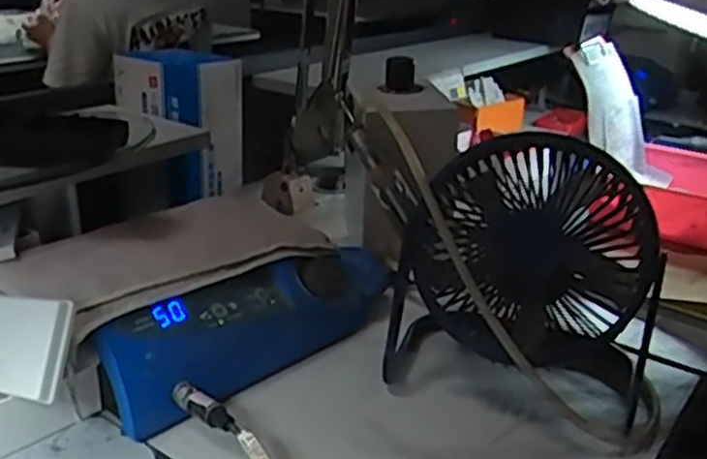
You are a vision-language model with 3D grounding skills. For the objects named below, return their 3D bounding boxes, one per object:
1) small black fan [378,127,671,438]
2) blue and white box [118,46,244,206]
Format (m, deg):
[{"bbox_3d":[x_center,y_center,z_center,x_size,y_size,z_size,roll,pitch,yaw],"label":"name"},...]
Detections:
[{"bbox_3d":[0.128,0.033,0.546,0.179,0.175,0.133,10,23,20],"label":"small black fan"},{"bbox_3d":[-0.176,-0.114,0.773,0.101,0.142,0.083,19,29,34],"label":"blue and white box"}]

